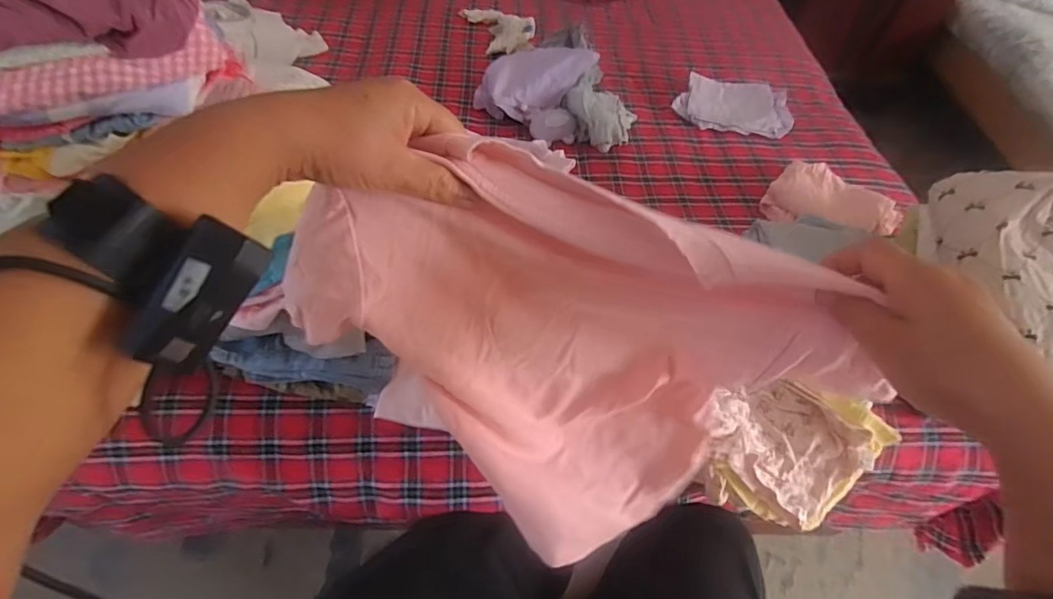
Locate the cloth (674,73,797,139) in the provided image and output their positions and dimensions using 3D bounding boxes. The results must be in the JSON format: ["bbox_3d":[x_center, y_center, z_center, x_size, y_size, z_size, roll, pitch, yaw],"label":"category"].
[{"bbox_3d":[0.382,-0.365,0.993,0.209,0.020,0.155,6,53,-1],"label":"cloth"}]

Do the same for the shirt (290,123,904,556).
[{"bbox_3d":[0.020,0.050,0.391,0.338,0.254,0.155,27,56,14],"label":"shirt"}]

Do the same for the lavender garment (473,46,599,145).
[{"bbox_3d":[0.013,-0.370,0.943,0.195,0.086,0.175,21,54,10],"label":"lavender garment"}]

